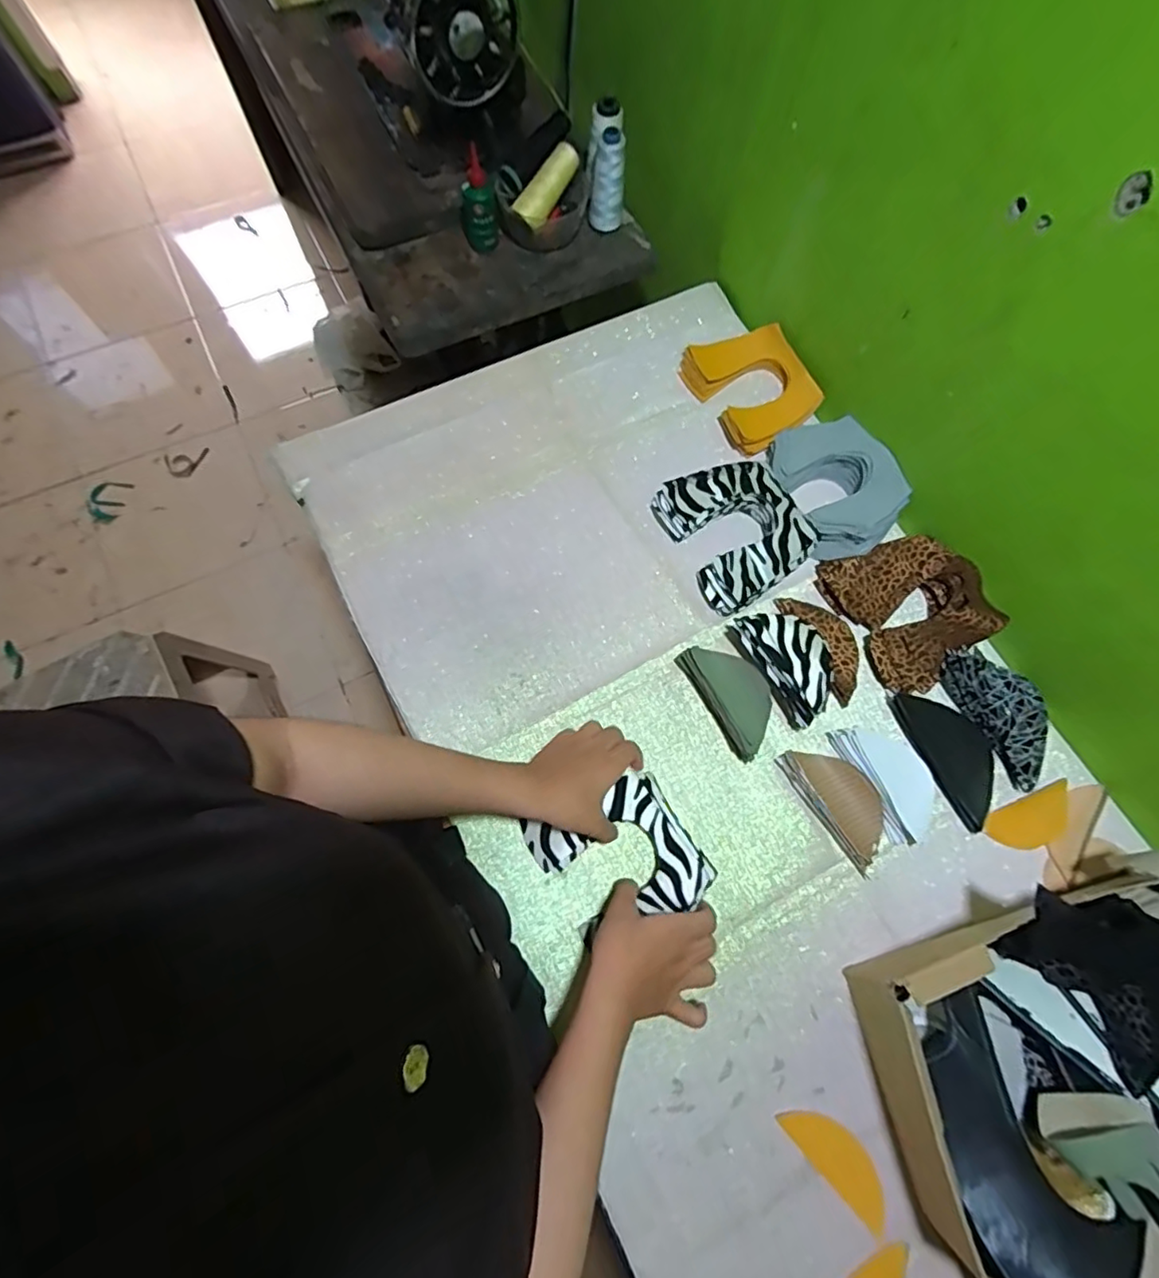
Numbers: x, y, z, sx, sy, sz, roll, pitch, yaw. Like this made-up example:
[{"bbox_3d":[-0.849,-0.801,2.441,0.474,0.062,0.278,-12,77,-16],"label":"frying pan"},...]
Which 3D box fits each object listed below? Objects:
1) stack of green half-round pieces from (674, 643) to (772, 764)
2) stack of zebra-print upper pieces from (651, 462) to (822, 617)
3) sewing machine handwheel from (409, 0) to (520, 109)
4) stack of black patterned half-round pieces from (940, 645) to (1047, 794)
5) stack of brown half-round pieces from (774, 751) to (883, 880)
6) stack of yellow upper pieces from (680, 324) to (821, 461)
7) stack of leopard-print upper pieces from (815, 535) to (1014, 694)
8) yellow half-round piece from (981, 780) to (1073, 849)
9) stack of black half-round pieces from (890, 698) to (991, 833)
[{"bbox_3d":[0.155,0.058,0.595,0.056,0.049,0.120,-25,74,-10],"label":"stack of green half-round pieces"},{"bbox_3d":[0.178,-0.123,0.661,0.140,0.040,0.168,-27,75,-10],"label":"stack of zebra-print upper pieces"},{"bbox_3d":[-0.133,-0.713,0.691,0.125,0.136,0.034,-26,74,-10],"label":"sewing machine handwheel"},{"bbox_3d":[0.441,0.070,0.599,0.079,0.025,0.145,-26,74,-10],"label":"stack of black patterned half-round pieces"},{"bbox_3d":[0.257,0.159,0.574,0.058,0.026,0.125,-30,75,-11],"label":"stack of brown half-round pieces"},{"bbox_3d":[0.214,-0.315,0.728,0.127,0.032,0.166,-24,74,-9],"label":"stack of yellow upper pieces"},{"bbox_3d":[0.358,-0.037,0.621,0.134,0.041,0.163,-22,74,-9],"label":"stack of leopard-print upper pieces"},{"bbox_3d":[0.450,0.177,0.576,0.094,0.010,0.043,-28,50,5],"label":"yellow half-round piece"},{"bbox_3d":[0.380,0.117,0.593,0.073,0.014,0.139,-18,73,-7],"label":"stack of black half-round pieces"}]

